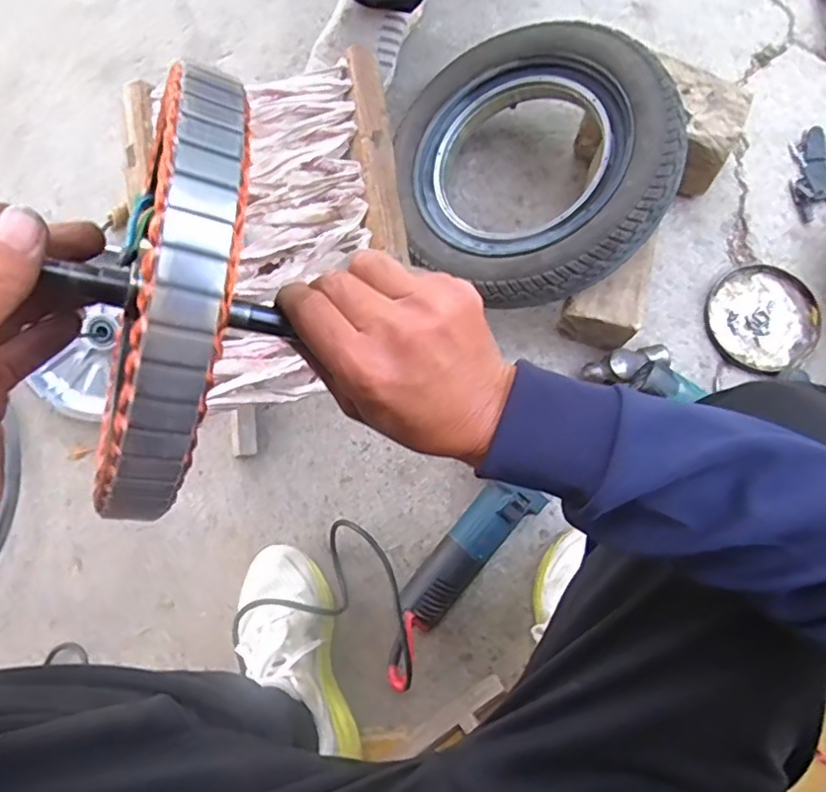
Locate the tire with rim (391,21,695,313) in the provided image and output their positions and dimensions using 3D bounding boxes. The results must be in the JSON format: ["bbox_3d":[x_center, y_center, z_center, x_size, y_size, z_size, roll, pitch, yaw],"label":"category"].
[{"bbox_3d":[0.151,-0.277,0.727,0.314,0.076,0.339,-5,78,25],"label":"tire with rim"}]

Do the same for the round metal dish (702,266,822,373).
[{"bbox_3d":[0.465,-0.104,0.801,0.146,0.012,0.139,0,78,-1],"label":"round metal dish"}]

